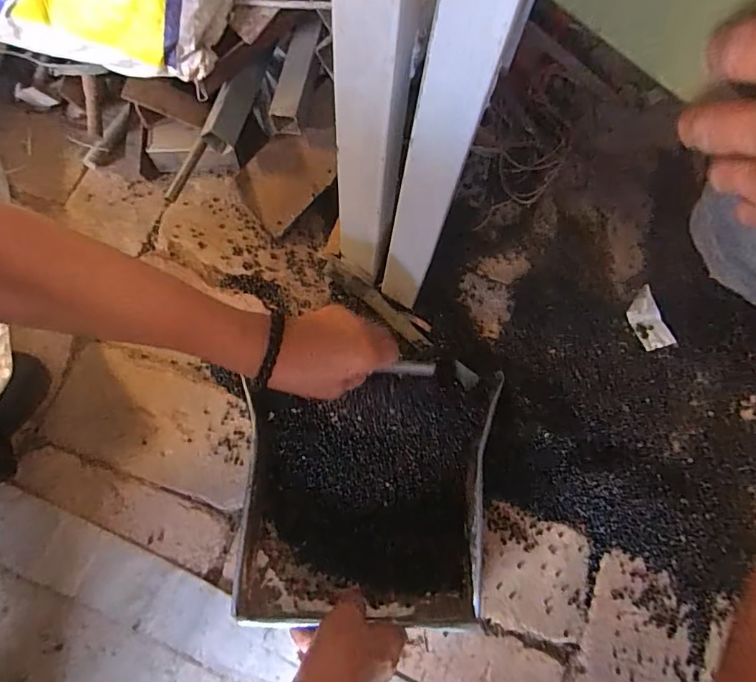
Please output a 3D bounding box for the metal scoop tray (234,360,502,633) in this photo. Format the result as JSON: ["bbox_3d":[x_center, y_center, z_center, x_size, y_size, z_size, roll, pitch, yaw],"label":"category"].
[{"bbox_3d":[-0.010,0.138,0.472,0.227,0.049,0.233,6,71,-1],"label":"metal scoop tray"}]

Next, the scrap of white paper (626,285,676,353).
[{"bbox_3d":[0.312,-0.025,0.570,0.039,0.007,0.073,-15,73,-7],"label":"scrap of white paper"}]

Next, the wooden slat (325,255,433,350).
[{"bbox_3d":[0.003,-0.044,0.535,0.143,0.025,0.026,39,73,-9],"label":"wooden slat"}]

